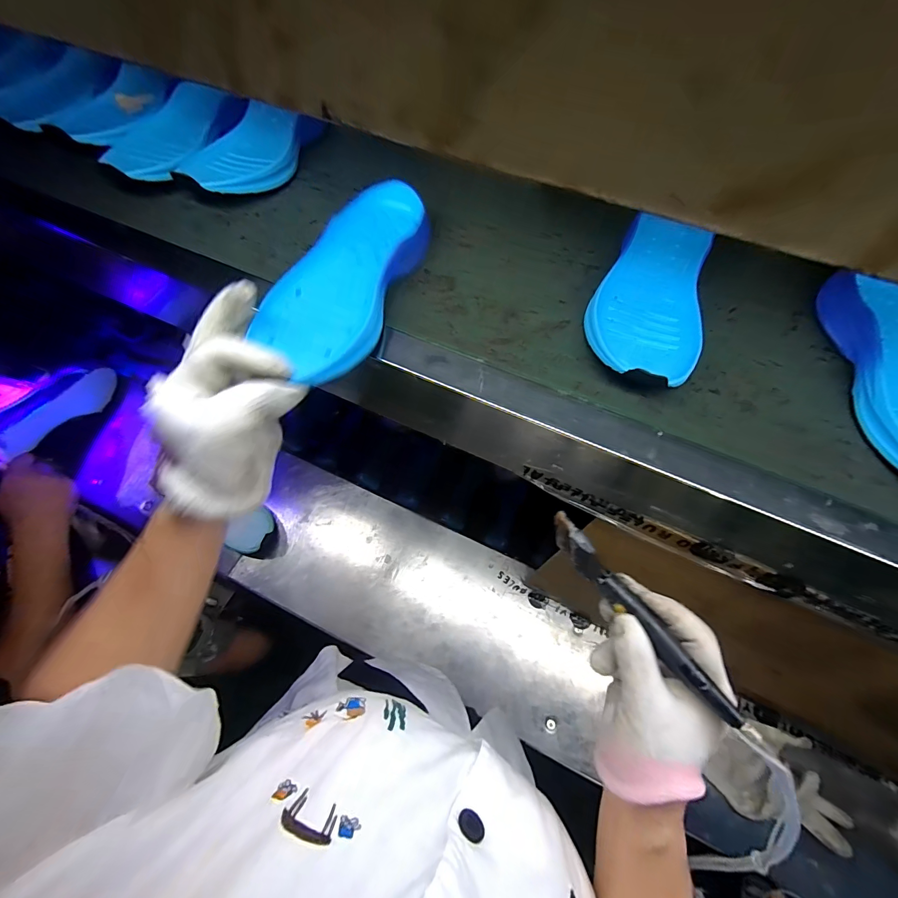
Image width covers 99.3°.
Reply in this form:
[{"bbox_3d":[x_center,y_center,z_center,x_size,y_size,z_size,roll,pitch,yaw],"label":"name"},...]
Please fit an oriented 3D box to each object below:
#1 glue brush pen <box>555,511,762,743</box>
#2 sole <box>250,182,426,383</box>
[{"bbox_3d":[0.123,0.108,0.249,0.012,0.021,0.157,-33,67,-16],"label":"glue brush pen"},{"bbox_3d":[-0.095,-0.161,0.361,0.097,0.043,0.252,15,65,7],"label":"sole"}]

